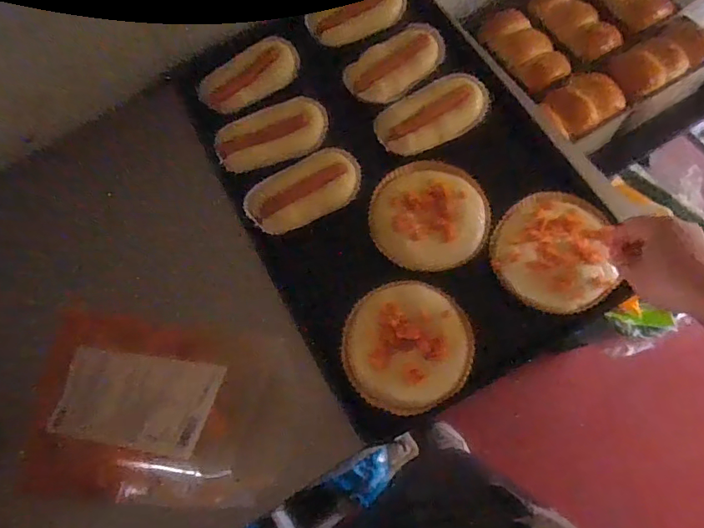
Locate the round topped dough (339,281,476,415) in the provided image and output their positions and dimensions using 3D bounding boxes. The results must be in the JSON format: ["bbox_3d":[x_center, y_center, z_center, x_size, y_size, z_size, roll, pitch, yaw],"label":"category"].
[{"bbox_3d":[0.064,0.093,0.566,0.148,0.017,0.150,-1,72,4],"label":"round topped dough"}]

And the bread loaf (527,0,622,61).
[{"bbox_3d":[0.438,-0.477,0.951,0.080,0.043,0.185,-30,72,-6],"label":"bread loaf"}]

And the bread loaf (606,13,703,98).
[{"bbox_3d":[0.577,-0.383,0.919,0.187,0.067,0.106,-30,72,-6],"label":"bread loaf"}]

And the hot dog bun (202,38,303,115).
[{"bbox_3d":[-0.151,-0.277,0.715,0.152,0.040,0.065,-27,72,-7],"label":"hot dog bun"}]

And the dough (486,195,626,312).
[{"bbox_3d":[0.241,-0.019,0.589,0.134,0.020,0.151,-1,71,2],"label":"dough"}]

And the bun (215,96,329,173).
[{"bbox_3d":[-0.110,-0.180,0.670,0.155,0.033,0.067,-25,72,-4],"label":"bun"}]

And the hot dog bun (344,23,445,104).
[{"bbox_3d":[0.066,-0.285,0.691,0.161,0.030,0.077,-39,73,-9],"label":"hot dog bun"}]

